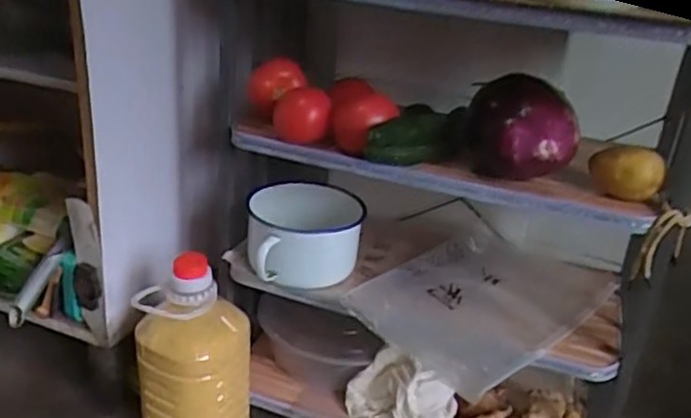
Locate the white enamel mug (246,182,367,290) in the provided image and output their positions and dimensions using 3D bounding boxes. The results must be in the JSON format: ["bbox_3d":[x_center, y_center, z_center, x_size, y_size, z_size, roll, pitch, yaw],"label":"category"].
[{"bbox_3d":[-0.050,0.031,0.809,0.134,0.078,0.118,-2,26,-14],"label":"white enamel mug"}]

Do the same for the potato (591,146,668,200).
[{"bbox_3d":[0.268,-0.036,0.636,0.066,0.045,0.038,17,28,24],"label":"potato"}]

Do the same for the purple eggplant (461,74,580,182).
[{"bbox_3d":[0.172,-0.075,0.670,0.082,0.099,0.130,0,26,-10],"label":"purple eggplant"}]

